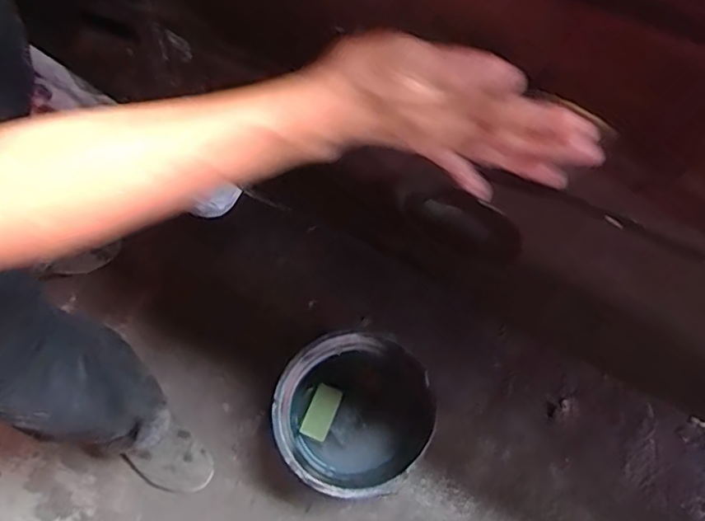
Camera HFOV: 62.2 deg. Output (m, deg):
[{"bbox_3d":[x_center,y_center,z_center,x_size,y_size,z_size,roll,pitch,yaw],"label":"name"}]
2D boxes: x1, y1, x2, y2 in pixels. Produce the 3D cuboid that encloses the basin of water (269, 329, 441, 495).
[{"bbox_3d":[0.001,0.261,1.011,0.249,0.215,0.247,0,76,-2],"label":"basin of water"}]

